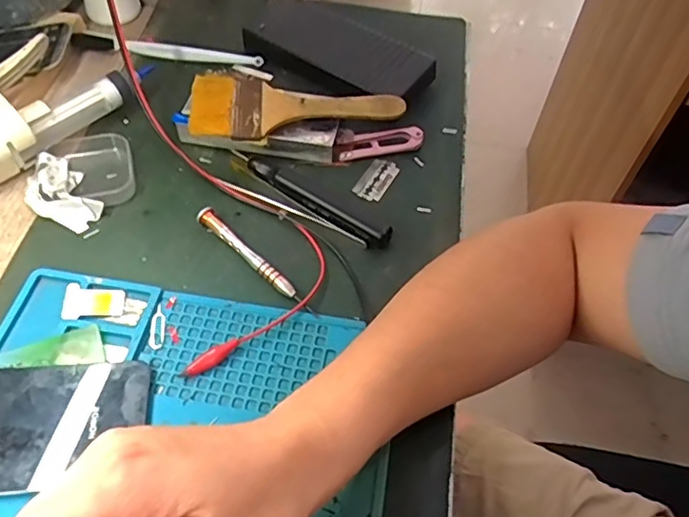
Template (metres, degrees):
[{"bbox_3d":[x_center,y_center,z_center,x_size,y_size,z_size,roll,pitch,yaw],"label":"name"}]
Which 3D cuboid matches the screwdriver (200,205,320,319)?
[{"bbox_3d":[-0.060,0.001,0.396,0.113,0.010,0.011,39,61,22],"label":"screwdriver"}]

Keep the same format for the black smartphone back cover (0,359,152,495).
[{"bbox_3d":[-0.191,0.094,0.327,0.155,0.005,0.071,-4,55,-7],"label":"black smartphone back cover"}]

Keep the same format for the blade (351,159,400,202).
[{"bbox_3d":[0.025,-0.061,0.448,0.023,0.004,0.039,24,62,20],"label":"blade"}]

